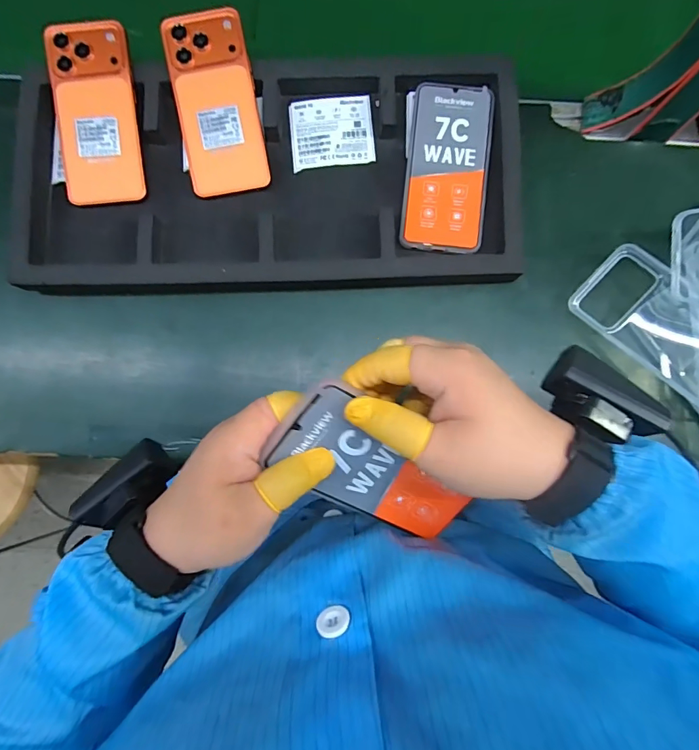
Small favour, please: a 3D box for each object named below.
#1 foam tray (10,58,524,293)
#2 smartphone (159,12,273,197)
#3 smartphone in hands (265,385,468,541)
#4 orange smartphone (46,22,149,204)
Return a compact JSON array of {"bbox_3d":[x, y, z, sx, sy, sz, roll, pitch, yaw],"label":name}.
[{"bbox_3d":[-0.080,-0.204,0.415,0.483,0.050,0.247,-2,83,-1],"label":"foam tray"},{"bbox_3d":[-0.127,-0.258,0.405,0.076,0.007,0.159,-9,97,-1],"label":"smartphone"},{"bbox_3d":[0.022,0.070,0.298,0.163,0.008,0.064,37,103,-27],"label":"smartphone in hands"},{"bbox_3d":[-0.242,-0.248,0.402,0.077,0.010,0.165,-6,95,-1],"label":"orange smartphone"}]

